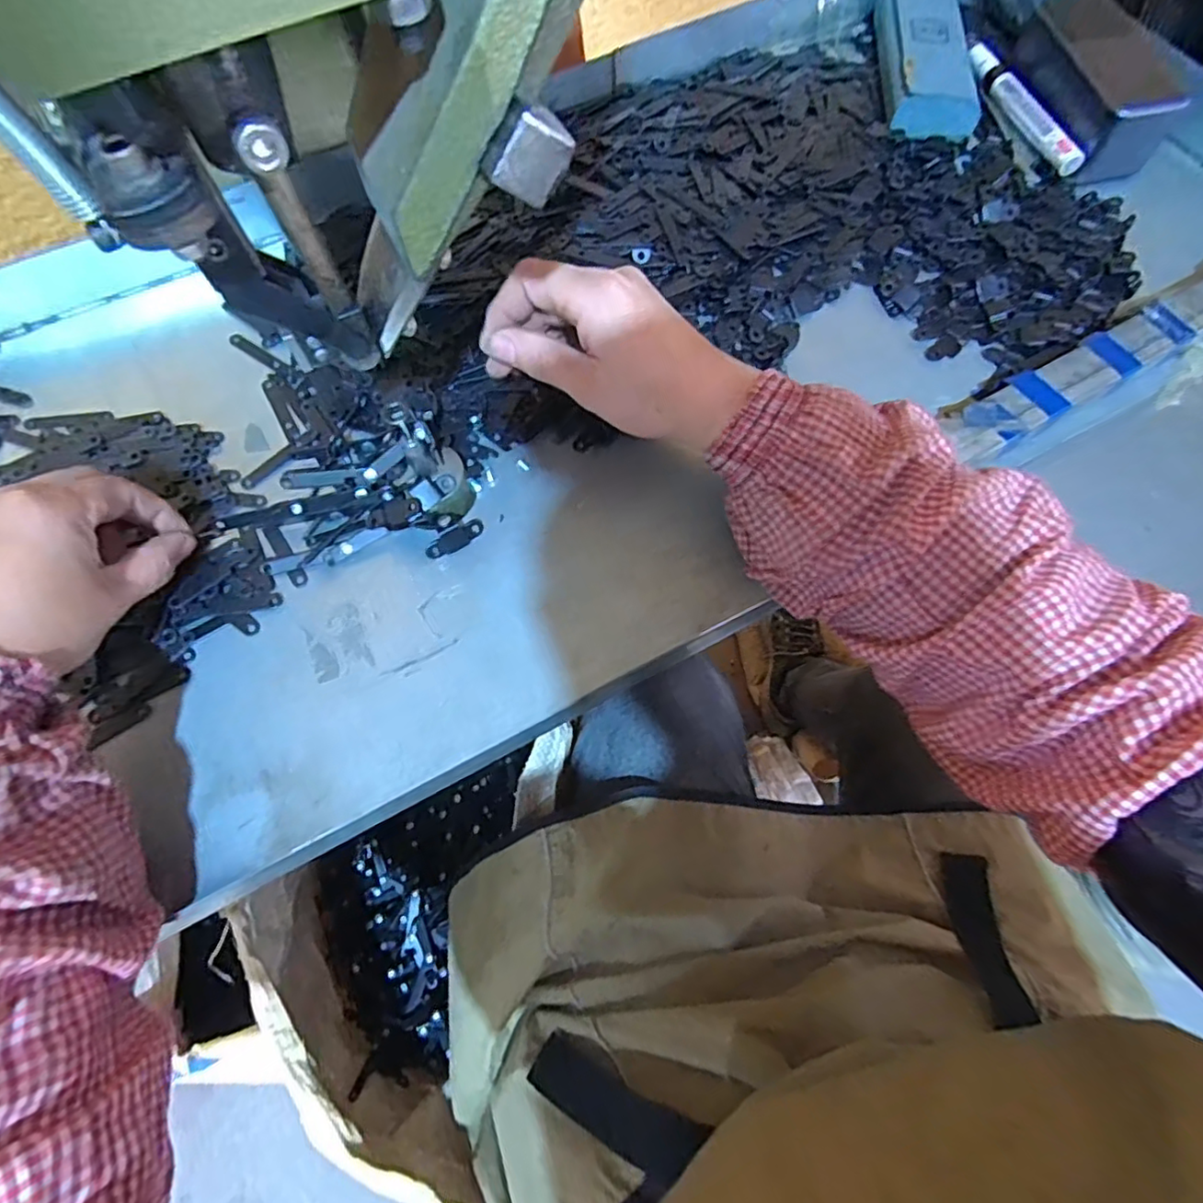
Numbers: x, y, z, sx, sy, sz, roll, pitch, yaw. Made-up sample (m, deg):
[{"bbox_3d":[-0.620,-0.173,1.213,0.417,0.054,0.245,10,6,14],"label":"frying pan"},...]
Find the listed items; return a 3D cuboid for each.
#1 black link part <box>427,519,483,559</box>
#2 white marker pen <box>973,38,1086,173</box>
[{"bbox_3d":[-0.082,-0.035,0.341,0.034,0.011,0.009,-33,73,-10],"label":"black link part"},{"bbox_3d":[0.307,-0.366,0.446,0.019,0.014,0.146,-15,70,-4],"label":"white marker pen"}]

